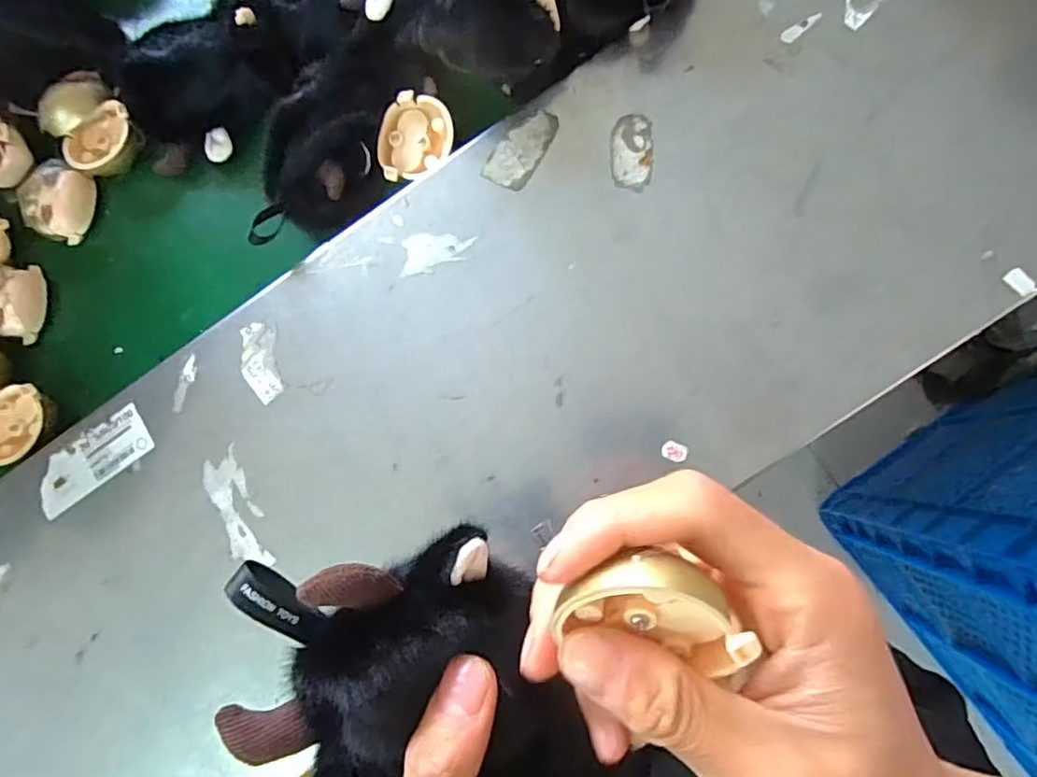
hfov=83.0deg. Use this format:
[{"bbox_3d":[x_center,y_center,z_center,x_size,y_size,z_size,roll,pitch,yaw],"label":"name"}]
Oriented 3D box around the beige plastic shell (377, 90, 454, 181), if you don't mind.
[{"bbox_3d":[-0.062,-0.149,0.349,0.045,0.010,0.051,8,86,8],"label":"beige plastic shell"}]

